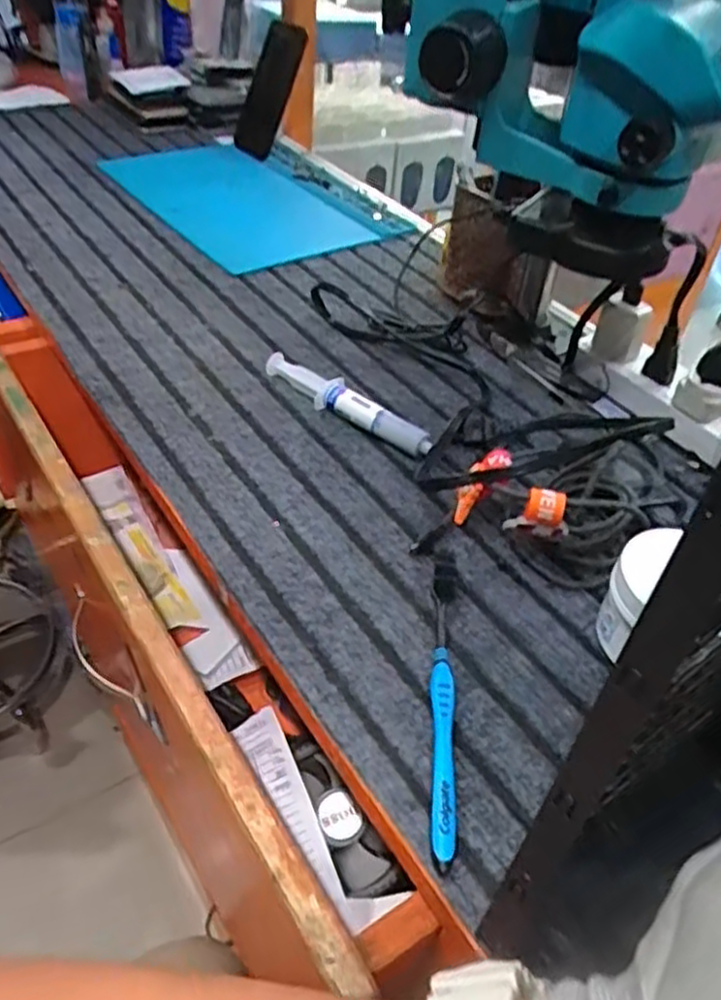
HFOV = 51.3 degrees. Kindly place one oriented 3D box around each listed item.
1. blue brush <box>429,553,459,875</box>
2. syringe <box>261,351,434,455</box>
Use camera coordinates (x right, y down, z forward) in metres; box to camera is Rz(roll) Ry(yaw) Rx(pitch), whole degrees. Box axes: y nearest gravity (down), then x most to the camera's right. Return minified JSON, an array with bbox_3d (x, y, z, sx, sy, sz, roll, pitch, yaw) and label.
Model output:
[{"bbox_3d":[0.044,0.102,0.398,0.015,0.021,0.176,7,42,1],"label":"blue brush"},{"bbox_3d":[-0.010,-0.075,0.585,0.155,0.021,0.031,34,49,27],"label":"syringe"}]

